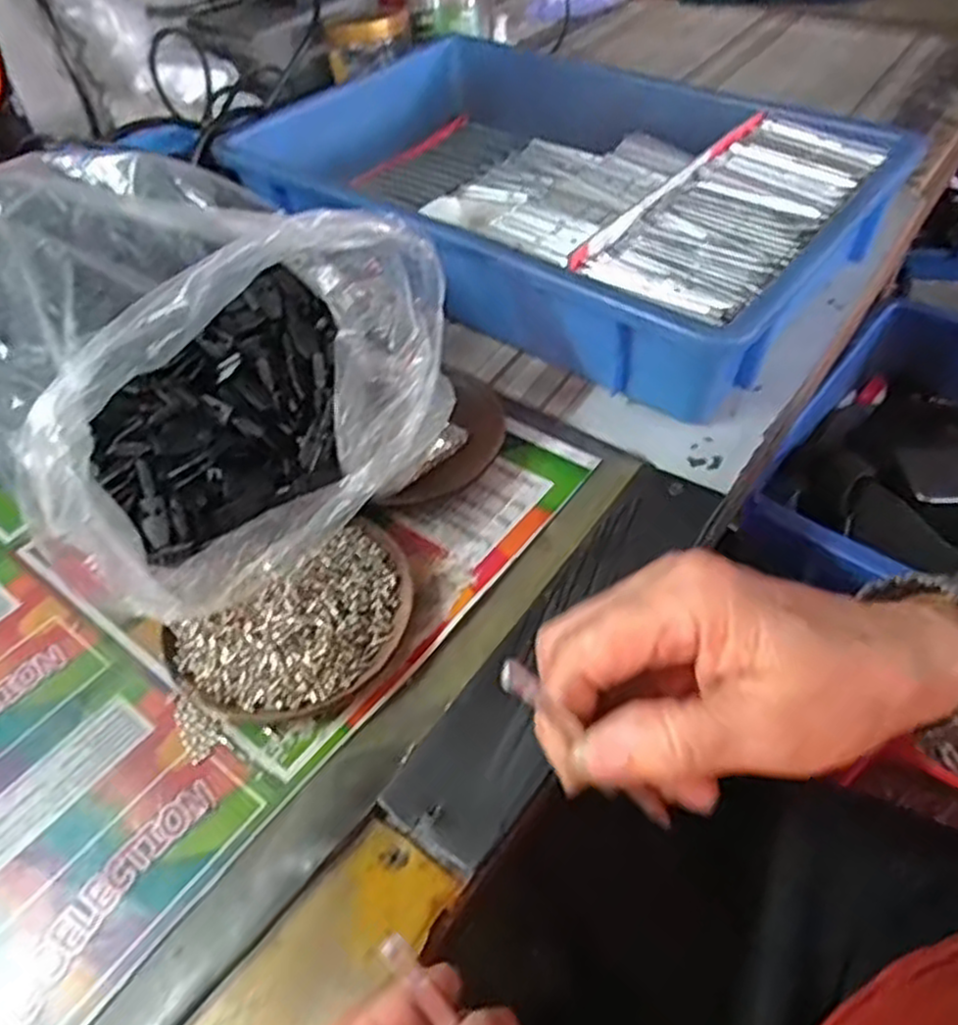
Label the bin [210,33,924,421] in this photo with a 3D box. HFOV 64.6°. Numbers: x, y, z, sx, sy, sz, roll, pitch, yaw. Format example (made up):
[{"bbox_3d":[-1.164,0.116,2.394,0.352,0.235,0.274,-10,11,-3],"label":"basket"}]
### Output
[{"bbox_3d":[0.050,-0.244,0.573,0.427,0.078,0.292,30,57,26],"label":"bin"}]

